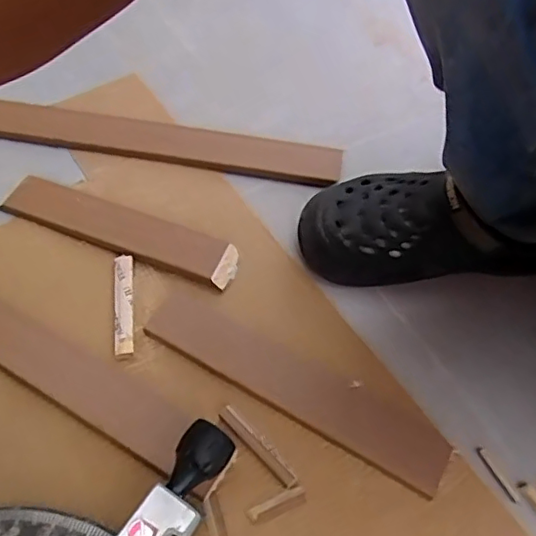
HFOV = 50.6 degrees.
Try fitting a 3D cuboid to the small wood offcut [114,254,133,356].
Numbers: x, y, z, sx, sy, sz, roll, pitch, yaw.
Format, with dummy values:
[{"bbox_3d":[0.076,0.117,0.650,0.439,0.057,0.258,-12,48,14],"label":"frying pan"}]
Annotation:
[{"bbox_3d":[-0.144,0.035,0.565,0.018,0.012,0.106,-5,58,-7],"label":"small wood offcut"}]

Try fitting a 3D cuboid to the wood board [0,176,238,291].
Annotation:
[{"bbox_3d":[-0.160,-0.042,0.610,0.264,0.016,0.053,20,59,9],"label":"wood board"}]

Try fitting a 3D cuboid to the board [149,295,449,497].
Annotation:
[{"bbox_3d":[0.021,0.110,0.531,0.302,0.005,0.052,27,60,13],"label":"board"}]

